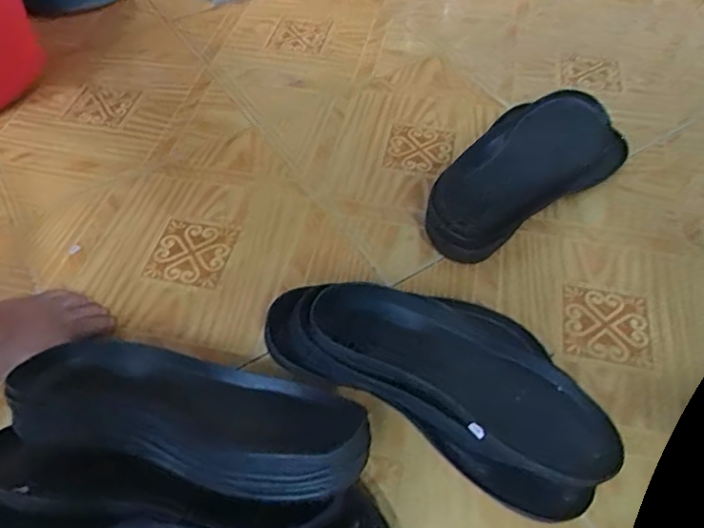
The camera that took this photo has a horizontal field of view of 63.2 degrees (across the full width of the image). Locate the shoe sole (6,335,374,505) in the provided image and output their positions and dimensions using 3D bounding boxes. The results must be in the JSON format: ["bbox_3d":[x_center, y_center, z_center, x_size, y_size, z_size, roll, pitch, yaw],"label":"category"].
[{"bbox_3d":[-0.117,0.108,0.414,0.254,0.040,0.098,10,54,9],"label":"shoe sole"}]

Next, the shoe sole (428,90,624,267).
[{"bbox_3d":[0.196,-0.114,0.661,0.309,0.060,0.129,-36,61,-25],"label":"shoe sole"}]

